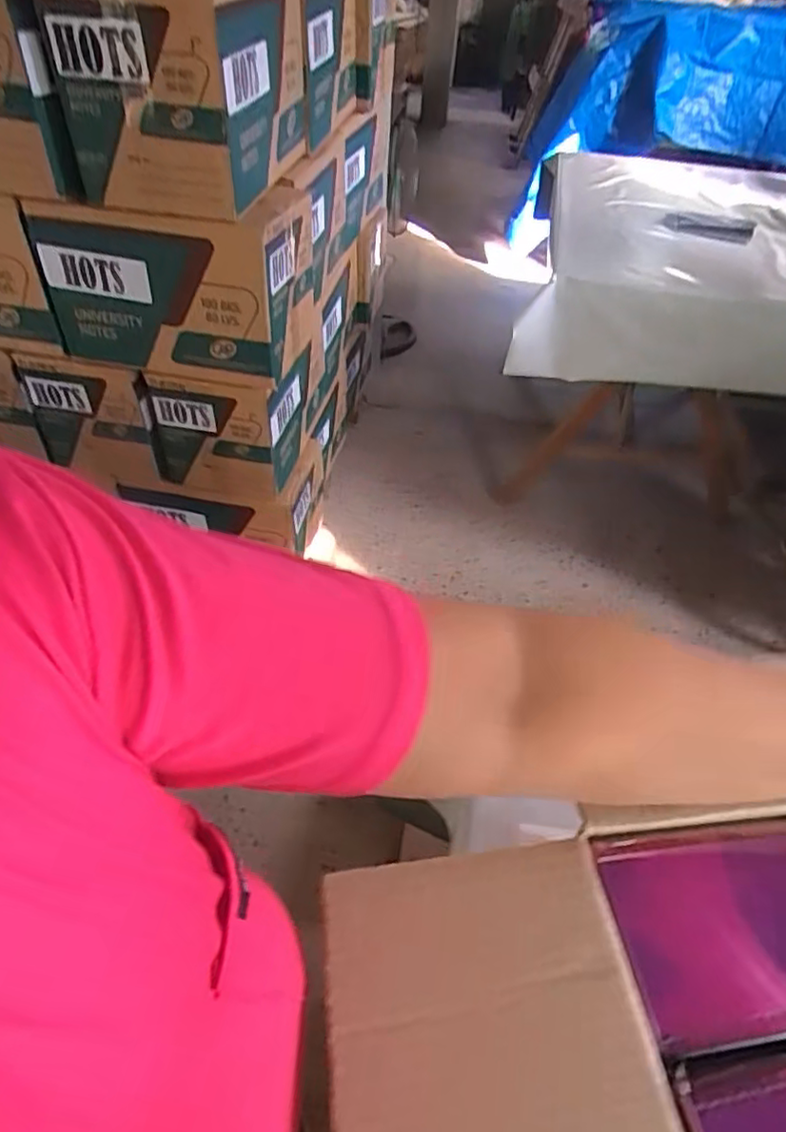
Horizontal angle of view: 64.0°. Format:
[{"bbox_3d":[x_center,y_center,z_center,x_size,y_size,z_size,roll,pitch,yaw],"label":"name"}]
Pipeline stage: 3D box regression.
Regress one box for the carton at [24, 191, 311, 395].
[{"bbox_3d":[-0.410,-0.572,1.238,0.453,0.284,0.262,9,46,4],"label":"carton"}]

